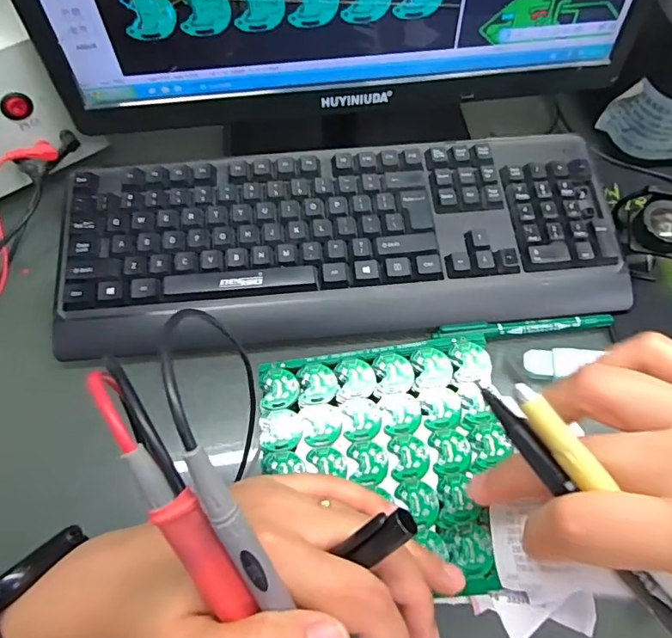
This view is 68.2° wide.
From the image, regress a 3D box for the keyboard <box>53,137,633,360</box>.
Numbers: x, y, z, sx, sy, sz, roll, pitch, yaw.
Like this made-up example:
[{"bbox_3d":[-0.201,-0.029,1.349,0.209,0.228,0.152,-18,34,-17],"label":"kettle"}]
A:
[{"bbox_3d":[0.007,-0.060,0.393,0.426,0.034,0.156,-4,64,-3],"label":"keyboard"}]

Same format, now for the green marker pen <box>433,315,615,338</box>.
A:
[{"bbox_3d":[0.146,0.005,0.383,0.138,0.007,0.013,-3,64,-3],"label":"green marker pen"}]

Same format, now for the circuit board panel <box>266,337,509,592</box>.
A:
[{"bbox_3d":[0.024,0.069,0.247,0.121,0.004,0.113,-7,64,2],"label":"circuit board panel"}]

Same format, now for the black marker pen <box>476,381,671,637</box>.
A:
[{"bbox_3d":[0.092,0.073,0.170,0.007,0.008,0.125,-38,85,-17],"label":"black marker pen"}]

